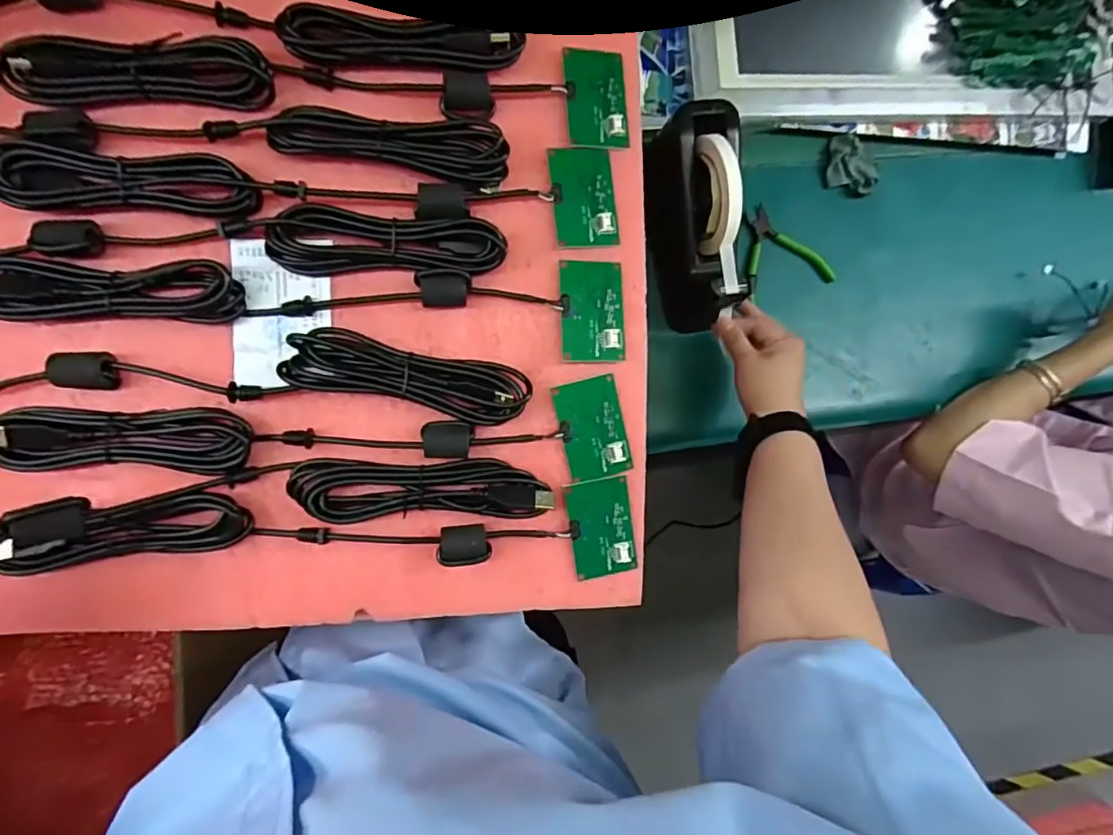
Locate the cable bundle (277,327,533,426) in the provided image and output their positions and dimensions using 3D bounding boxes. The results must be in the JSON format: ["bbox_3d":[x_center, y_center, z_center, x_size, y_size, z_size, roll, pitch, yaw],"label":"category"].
[{"bbox_3d":[-0.094,-0.026,0.356,0.151,0.013,0.039,11,86,-4],"label":"cable bundle"}]

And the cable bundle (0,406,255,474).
[{"bbox_3d":[-0.263,0.014,0.336,0.143,0.017,0.038,1,87,-4],"label":"cable bundle"}]

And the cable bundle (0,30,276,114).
[{"bbox_3d":[-0.253,-0.213,0.335,0.151,0.021,0.043,3,87,-4],"label":"cable bundle"}]

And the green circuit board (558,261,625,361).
[{"bbox_3d":[0.025,-0.073,0.378,0.044,0.009,0.068,-1,87,-4],"label":"green circuit board"}]

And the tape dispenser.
[{"bbox_3d":[0.138,-0.191,0.540,0.066,0.114,0.198,-6,91,-6],"label":"tape dispenser"}]

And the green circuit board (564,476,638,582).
[{"bbox_3d":[0.032,0.078,0.388,0.044,0.006,0.067,-9,88,-5],"label":"green circuit board"}]

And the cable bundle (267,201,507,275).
[{"bbox_3d":[-0.109,-0.113,0.357,0.146,0.019,0.041,1,87,-4],"label":"cable bundle"}]

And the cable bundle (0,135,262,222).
[{"bbox_3d":[-0.258,-0.143,0.334,0.142,0.019,0.039,1,87,-4],"label":"cable bundle"}]

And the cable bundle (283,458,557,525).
[{"bbox_3d":[-0.086,0.048,0.361,0.162,0.016,0.038,1,87,-4],"label":"cable bundle"}]

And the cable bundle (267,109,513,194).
[{"bbox_3d":[-0.105,-0.178,0.355,0.146,0.020,0.039,6,86,-4],"label":"cable bundle"}]

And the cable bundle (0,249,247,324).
[{"bbox_3d":[-0.275,-0.078,0.335,0.154,0.019,0.038,3,87,-4],"label":"cable bundle"}]

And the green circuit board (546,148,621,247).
[{"bbox_3d":[0.019,-0.154,0.385,0.045,0.009,0.069,-6,87,-5],"label":"green circuit board"}]

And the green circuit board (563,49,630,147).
[{"bbox_3d":[0.029,-0.226,0.391,0.044,0.007,0.067,-5,87,-5],"label":"green circuit board"}]

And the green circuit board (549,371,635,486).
[{"bbox_3d":[0.025,0.008,0.381,0.044,0.006,0.068,-13,88,-5],"label":"green circuit board"}]

